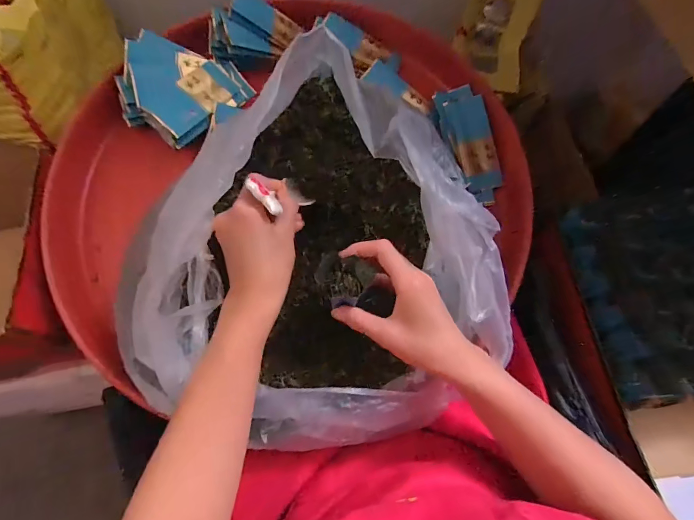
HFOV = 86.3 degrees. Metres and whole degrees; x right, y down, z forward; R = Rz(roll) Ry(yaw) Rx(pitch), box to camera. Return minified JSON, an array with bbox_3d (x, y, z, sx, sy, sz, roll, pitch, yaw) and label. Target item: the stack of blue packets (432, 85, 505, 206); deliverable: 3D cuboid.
[{"bbox_3d":[0.171,-0.158,0.506,0.057,0.021,0.163,-18,86,-8],"label":"stack of blue packets"}]

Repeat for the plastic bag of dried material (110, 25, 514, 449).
[{"bbox_3d":[-0.035,-0.010,0.360,0.299,0.153,0.340,-23,70,-10],"label":"plastic bag of dried material"}]

